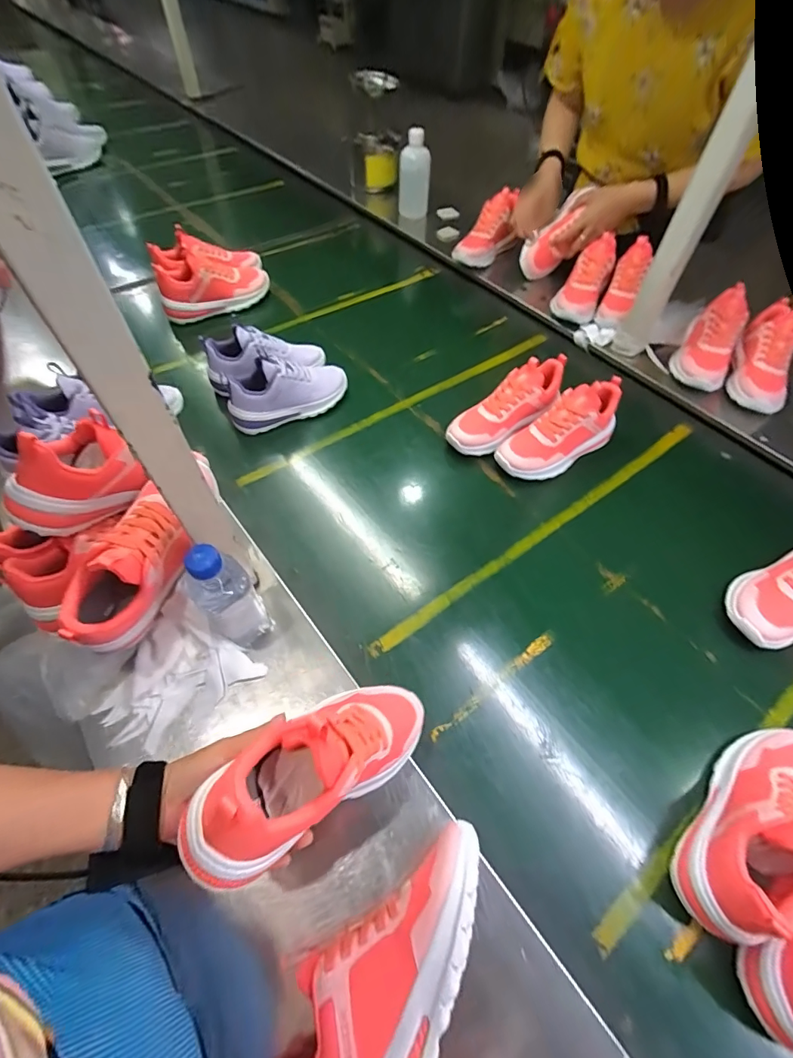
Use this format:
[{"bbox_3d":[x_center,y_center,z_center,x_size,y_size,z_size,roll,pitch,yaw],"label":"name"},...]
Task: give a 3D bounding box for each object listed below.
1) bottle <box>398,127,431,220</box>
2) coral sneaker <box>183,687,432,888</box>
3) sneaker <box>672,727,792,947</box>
[{"bbox_3d":[0.047,-0.919,1.150,0.082,0.170,0.092,6,56,1],"label":"bottle"},{"bbox_3d":[-0.048,0.185,0.369,0.220,0.095,0.070,-9,49,-50],"label":"coral sneaker"},{"bbox_3d":[0.365,0.278,0.426,0.078,0.111,0.218,39,64,22],"label":"sneaker"}]

